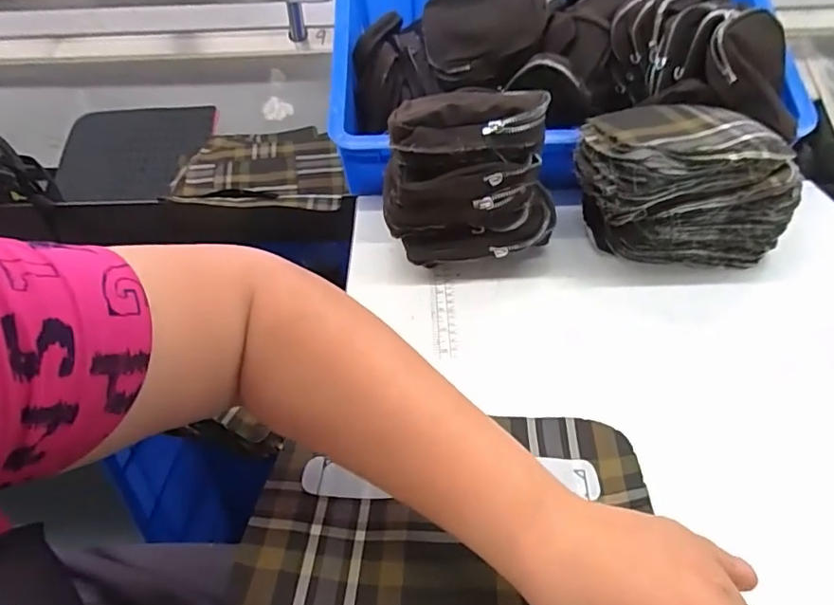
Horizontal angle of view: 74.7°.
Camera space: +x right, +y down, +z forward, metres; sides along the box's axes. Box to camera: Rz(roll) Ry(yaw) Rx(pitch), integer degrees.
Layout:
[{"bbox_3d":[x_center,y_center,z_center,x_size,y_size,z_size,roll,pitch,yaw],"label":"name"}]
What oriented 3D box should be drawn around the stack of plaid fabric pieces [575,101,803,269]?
[{"bbox_3d":[0.245,-0.116,0.535,0.162,0.108,0.145,-8,41,-5],"label":"stack of plaid fabric pieces"}]

